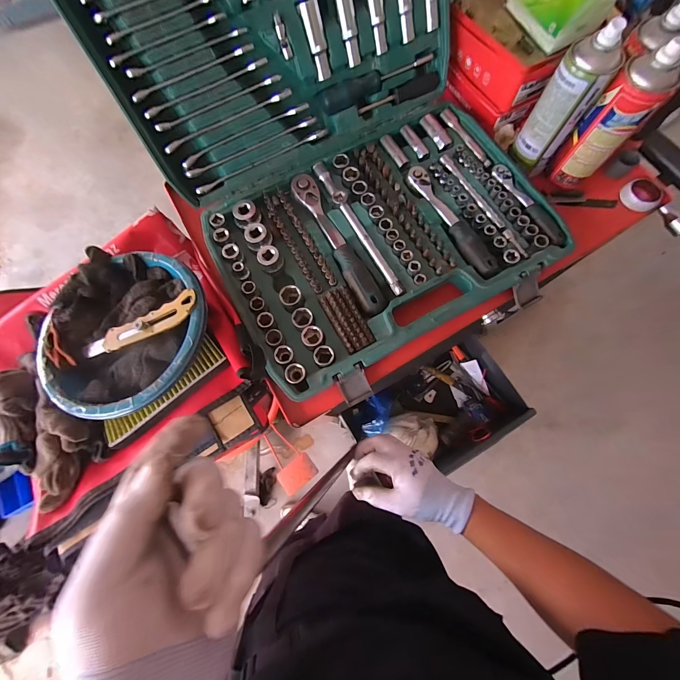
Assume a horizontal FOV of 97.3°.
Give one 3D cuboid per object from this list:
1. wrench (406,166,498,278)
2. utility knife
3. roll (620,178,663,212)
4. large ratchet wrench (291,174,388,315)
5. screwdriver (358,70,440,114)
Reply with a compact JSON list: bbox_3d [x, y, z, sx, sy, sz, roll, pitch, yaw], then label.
[{"bbox_3d":[0.164,-0.178,0.436,0.037,0.020,0.195,-29,77,-7],"label":"wrench"},{"bbox_3d":[-0.240,-0.015,0.360,0.156,0.011,0.030,-23,76,9],"label":"utility knife"},{"bbox_3d":[0.485,-0.232,0.478,0.057,0.018,0.054,0,75,0],"label":"roll"},{"bbox_3d":[-0.004,-0.142,0.439,0.034,0.029,0.245,-27,77,-7],"label":"large ratchet wrench"},{"bbox_3d":[0.094,-0.391,0.476,0.144,0.018,0.021,-27,76,-6],"label":"screwdriver"}]

